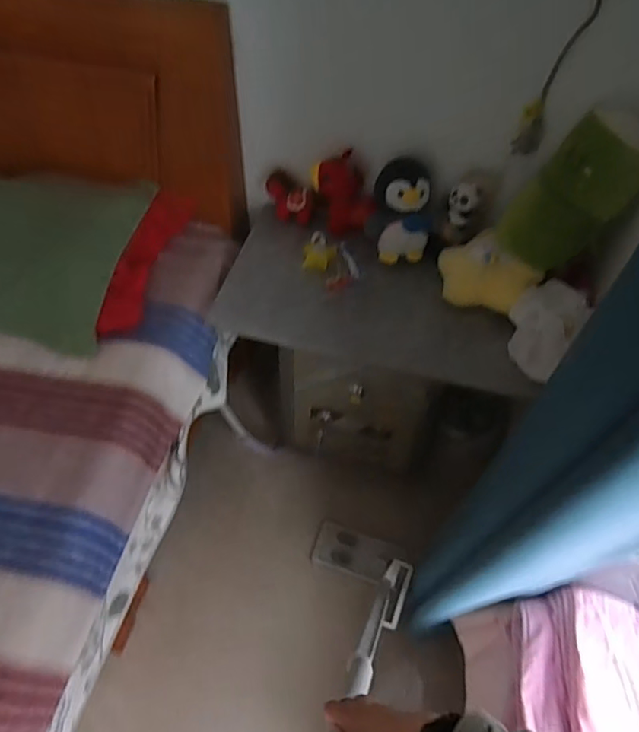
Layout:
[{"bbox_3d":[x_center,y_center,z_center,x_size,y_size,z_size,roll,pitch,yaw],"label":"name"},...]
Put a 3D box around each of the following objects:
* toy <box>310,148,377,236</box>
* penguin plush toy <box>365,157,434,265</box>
[{"bbox_3d":[0.058,-0.399,1.247,0.104,0.157,0.140,-25,57,-18],"label":"toy"},{"bbox_3d":[0.186,-0.341,1.207,0.144,0.203,0.094,9,54,6],"label":"penguin plush toy"}]

